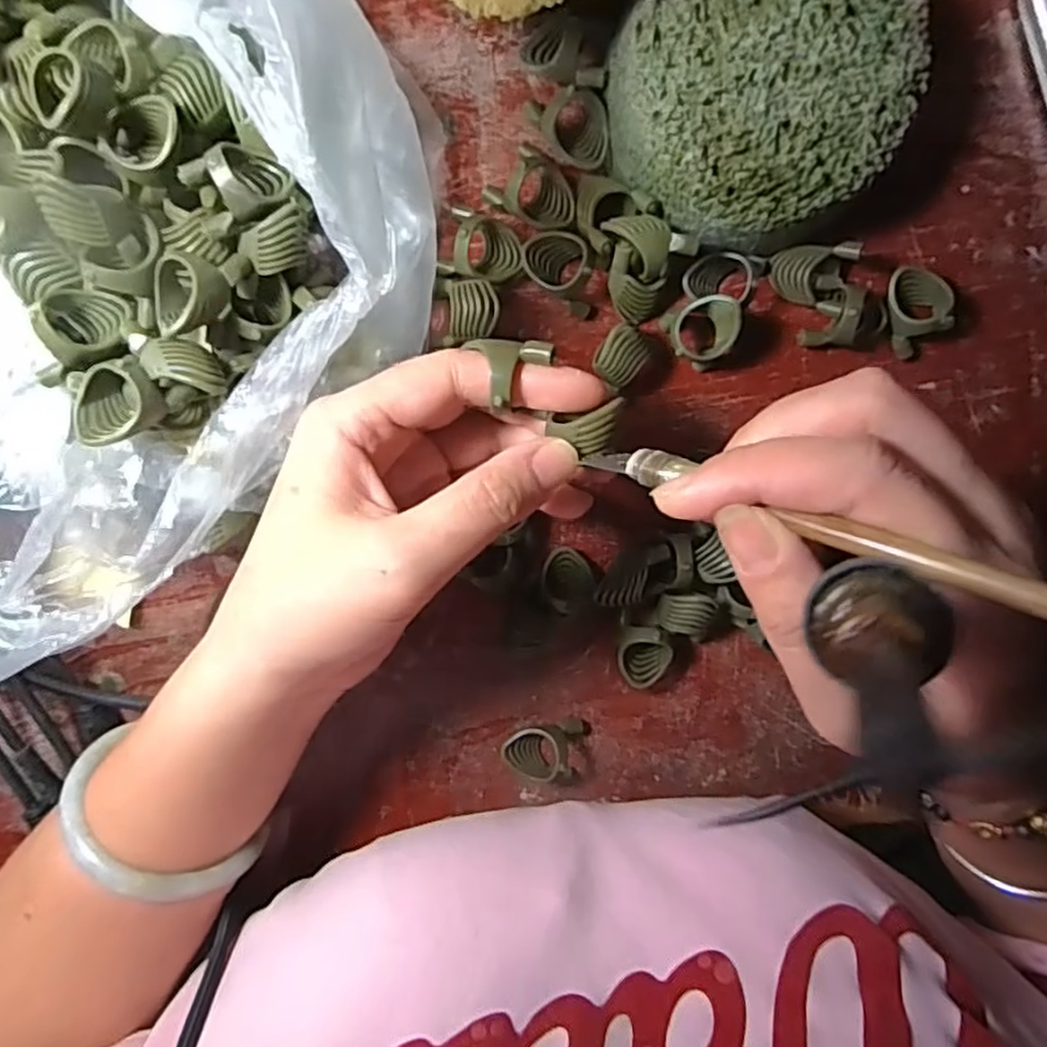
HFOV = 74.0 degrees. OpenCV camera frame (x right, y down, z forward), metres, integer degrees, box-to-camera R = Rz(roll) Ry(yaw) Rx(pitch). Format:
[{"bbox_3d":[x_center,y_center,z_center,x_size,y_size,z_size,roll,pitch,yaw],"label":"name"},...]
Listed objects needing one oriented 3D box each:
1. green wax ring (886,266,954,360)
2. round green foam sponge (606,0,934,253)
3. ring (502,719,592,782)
[{"bbox_3d":[0.158,-0.086,0.281,0.019,0.018,0.034,-24,100,0],"label":"green wax ring"},{"bbox_3d":[0.086,-0.148,0.253,0.101,0.045,0.090,-19,100,-1],"label":"round green foam sponge"},{"bbox_3d":[0.011,0.096,0.295,0.036,0.020,0.026,20,97,-7],"label":"ring"}]

